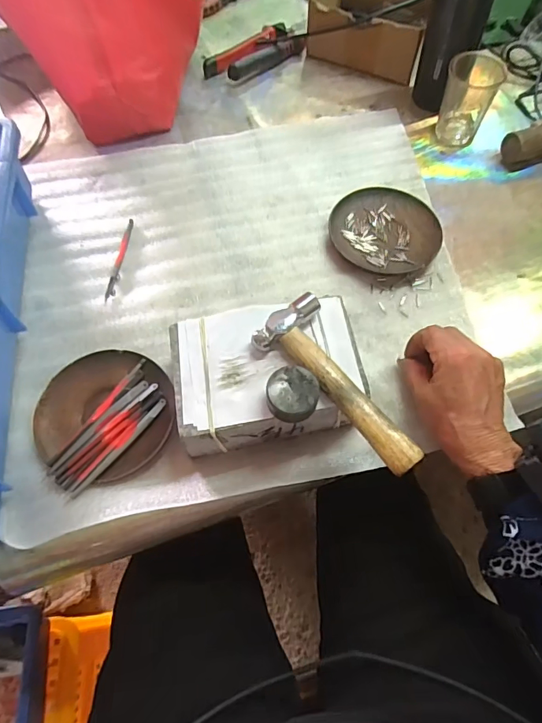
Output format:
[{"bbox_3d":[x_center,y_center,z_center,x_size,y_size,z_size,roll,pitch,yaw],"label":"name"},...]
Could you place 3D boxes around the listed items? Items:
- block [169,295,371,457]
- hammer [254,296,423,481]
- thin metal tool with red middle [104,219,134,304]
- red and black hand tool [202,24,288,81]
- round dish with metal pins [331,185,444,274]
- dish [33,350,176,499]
[{"bbox_3d":[-0.003,0.015,0.381,0.146,0.057,0.108,-10,62,-6],"label":"block"},{"bbox_3d":[0.053,0.015,0.338,0.055,0.015,0.148,-36,68,-17],"label":"hammer"},{"bbox_3d":[-0.157,-0.106,0.480,0.009,0.004,0.108,3,61,1],"label":"thin metal tool with red middle"},{"bbox_3d":[-0.033,-0.425,0.637,0.135,0.025,0.034,-35,67,-18],"label":"red and black hand tool"},{"bbox_3d":[0.121,-0.139,0.494,0.115,0.012,0.112,0,61,0],"label":"round dish with metal pins"},{"bbox_3d":[-0.141,0.042,0.391,0.112,0.016,0.113,0,61,0],"label":"dish"}]

